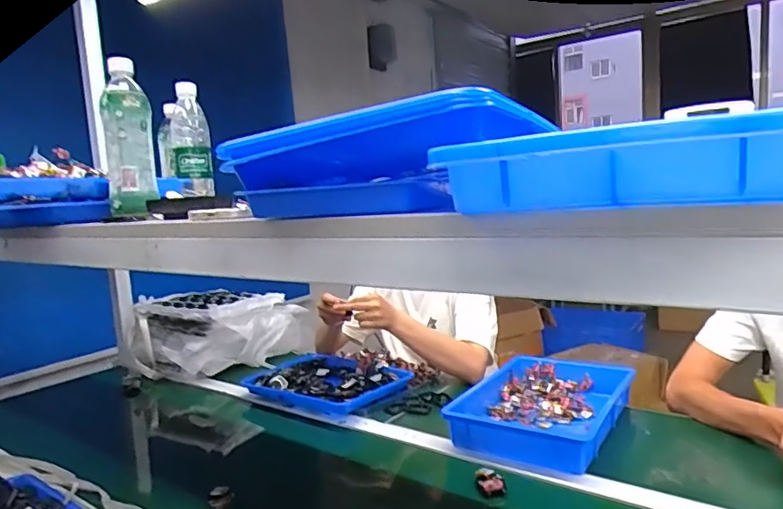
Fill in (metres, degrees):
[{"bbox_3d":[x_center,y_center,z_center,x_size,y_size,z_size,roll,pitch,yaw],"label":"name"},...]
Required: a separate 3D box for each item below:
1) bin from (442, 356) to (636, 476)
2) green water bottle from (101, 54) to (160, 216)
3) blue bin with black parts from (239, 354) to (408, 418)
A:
[{"bbox_3d":[0.286,0.279,1.014,0.260,0.061,0.384,1,9,36],"label":"bin"},{"bbox_3d":[-0.365,-0.164,0.749,0.060,0.209,0.064,-7,8,-23],"label":"green water bottle"},{"bbox_3d":[-0.140,0.274,1.178,0.319,0.038,0.228,2,9,40],"label":"blue bin with black parts"}]

